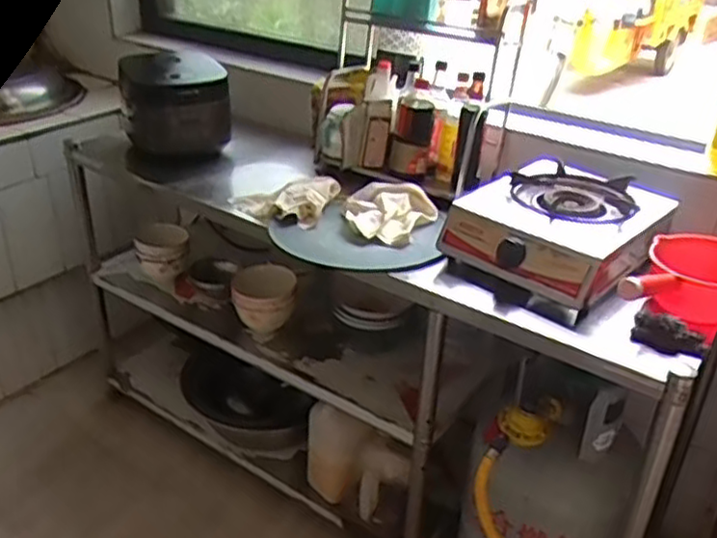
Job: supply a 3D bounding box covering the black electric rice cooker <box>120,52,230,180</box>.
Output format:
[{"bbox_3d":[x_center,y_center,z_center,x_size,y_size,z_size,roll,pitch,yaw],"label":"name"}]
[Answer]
[{"bbox_3d":[-0.451,-0.390,1.697,0.236,0.243,0.300,-8,30,-18],"label":"black electric rice cooker"}]

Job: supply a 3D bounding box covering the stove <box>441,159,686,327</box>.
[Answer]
[{"bbox_3d":[0.362,-0.068,1.278,0.304,0.126,0.388,27,36,36],"label":"stove"}]

